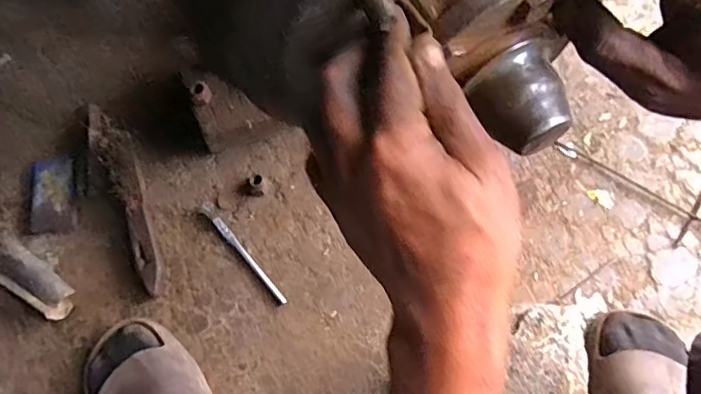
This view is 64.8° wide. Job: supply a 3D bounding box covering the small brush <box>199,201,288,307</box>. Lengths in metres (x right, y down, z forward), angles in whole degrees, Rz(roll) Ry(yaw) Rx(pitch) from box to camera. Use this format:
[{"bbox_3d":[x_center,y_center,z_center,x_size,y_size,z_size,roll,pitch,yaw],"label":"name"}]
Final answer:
[{"bbox_3d":[-0.137,0.068,0.706,0.016,0.007,0.169,-42,74,-10],"label":"small brush"}]

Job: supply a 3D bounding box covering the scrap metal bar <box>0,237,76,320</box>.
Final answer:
[{"bbox_3d":[-0.399,0.102,0.690,0.128,0.013,0.048,31,76,13],"label":"scrap metal bar"}]

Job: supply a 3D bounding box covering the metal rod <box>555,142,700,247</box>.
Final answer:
[{"bbox_3d":[0.412,0.012,0.716,0.302,0.006,0.085,31,77,16],"label":"metal rod"}]

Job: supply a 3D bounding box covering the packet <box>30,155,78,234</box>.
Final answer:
[{"bbox_3d":[-0.394,-0.005,0.731,0.062,0.008,0.105,-9,71,0],"label":"packet"}]

